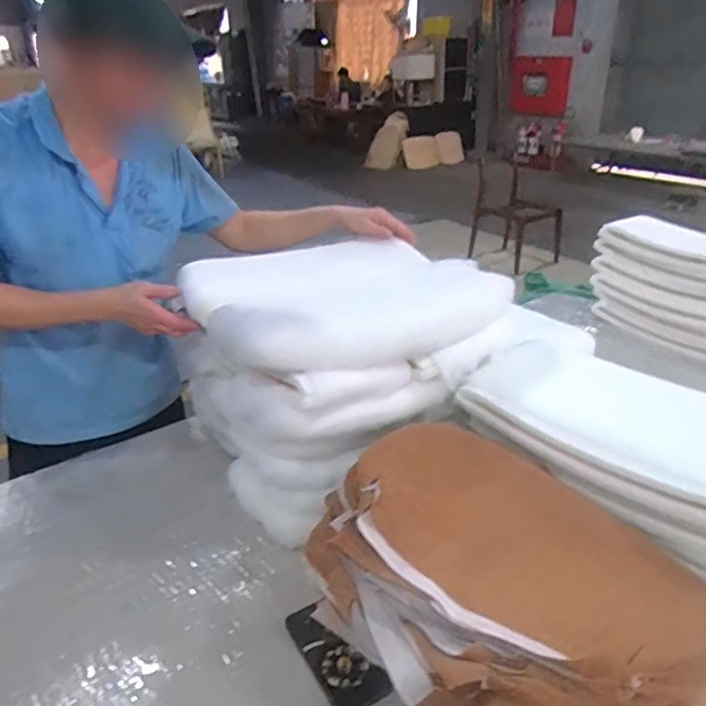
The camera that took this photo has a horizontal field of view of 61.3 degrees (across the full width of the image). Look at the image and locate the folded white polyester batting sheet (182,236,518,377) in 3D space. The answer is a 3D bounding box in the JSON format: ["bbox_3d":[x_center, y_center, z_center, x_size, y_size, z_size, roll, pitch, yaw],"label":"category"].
[{"bbox_3d":[-0.030,-0.109,1.058,0.491,0.064,0.442,-15,30,-25],"label":"folded white polyester batting sheet"}]

